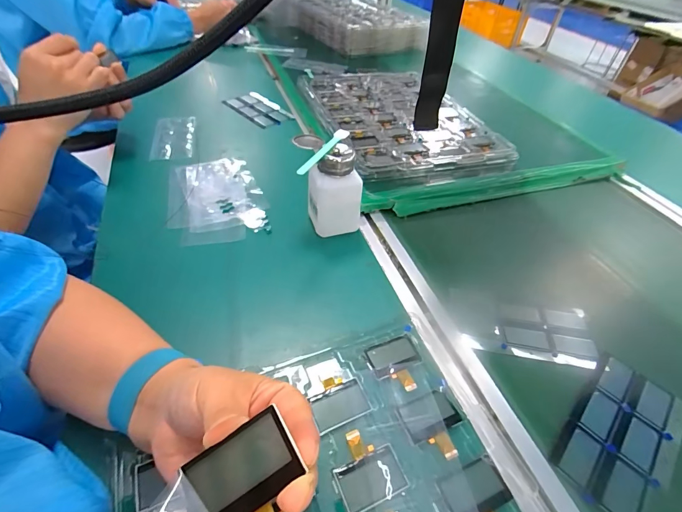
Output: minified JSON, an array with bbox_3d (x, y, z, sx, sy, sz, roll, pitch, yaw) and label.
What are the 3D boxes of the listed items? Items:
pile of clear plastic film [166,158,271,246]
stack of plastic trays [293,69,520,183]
[{"bbox_3d":[-0.164,-0.075,0.472,0.118,0.019,0.167,-9,47,-14],"label":"pile of clear plastic film"},{"bbox_3d":[0.092,-0.259,0.658,0.287,0.041,0.415,-9,47,-15],"label":"stack of plastic trays"}]

